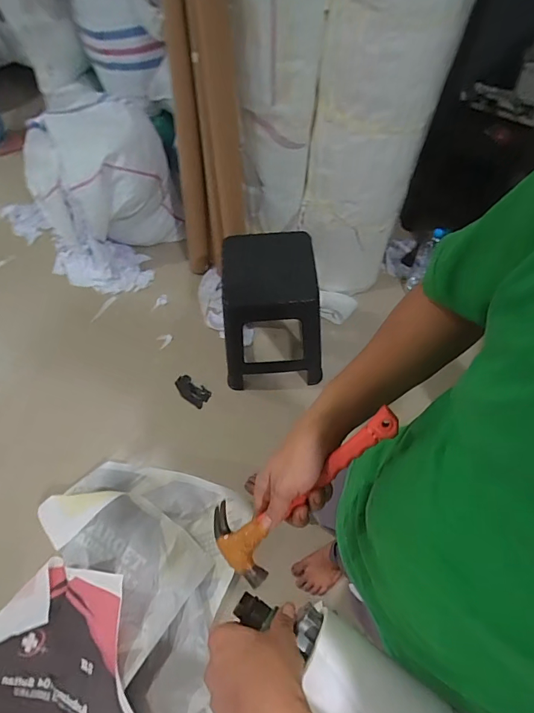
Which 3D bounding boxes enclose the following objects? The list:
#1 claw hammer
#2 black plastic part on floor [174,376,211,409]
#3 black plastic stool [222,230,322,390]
[{"bbox_3d":[0.039,0.151,0.447,0.268,0.031,0.092,-47,61,24],"label":"claw hammer"},{"bbox_3d":[-0.297,0.131,1.594,0.151,0.025,0.086,30,66,18],"label":"black plastic part on floor"},{"bbox_3d":[0.015,-0.143,1.429,0.326,0.489,0.305,-3,60,1],"label":"black plastic stool"}]

